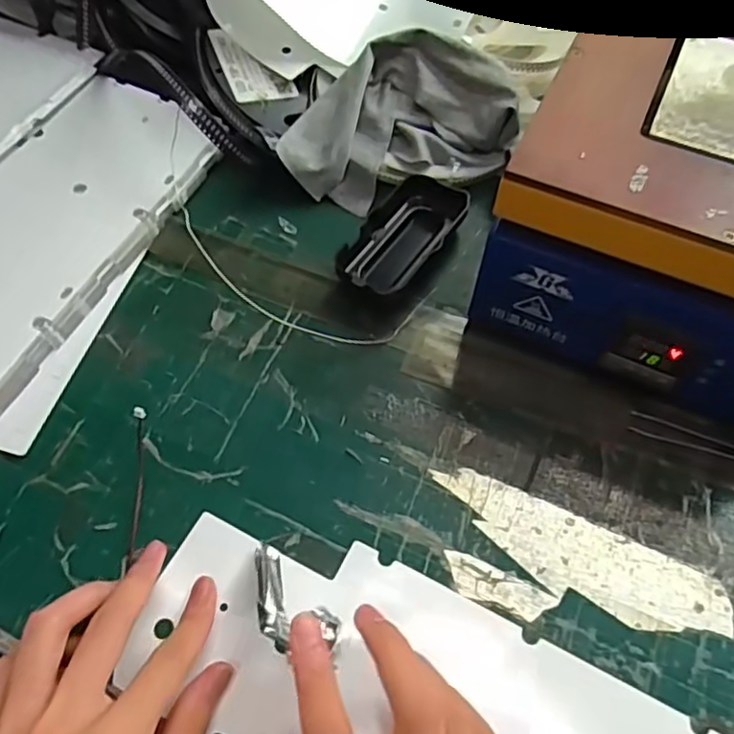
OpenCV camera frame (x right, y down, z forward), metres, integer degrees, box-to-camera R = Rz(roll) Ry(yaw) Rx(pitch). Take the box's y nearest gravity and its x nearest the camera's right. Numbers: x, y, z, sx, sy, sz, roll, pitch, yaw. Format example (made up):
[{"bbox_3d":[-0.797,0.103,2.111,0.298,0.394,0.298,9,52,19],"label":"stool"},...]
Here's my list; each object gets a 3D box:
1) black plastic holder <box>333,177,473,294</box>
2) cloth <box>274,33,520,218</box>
[{"bbox_3d":[0.027,-0.095,0.450,0.049,0.016,0.110,30,64,16],"label":"black plastic holder"},{"bbox_3d":[0.021,-0.179,0.470,0.169,0.069,0.089,-14,61,-8],"label":"cloth"}]

